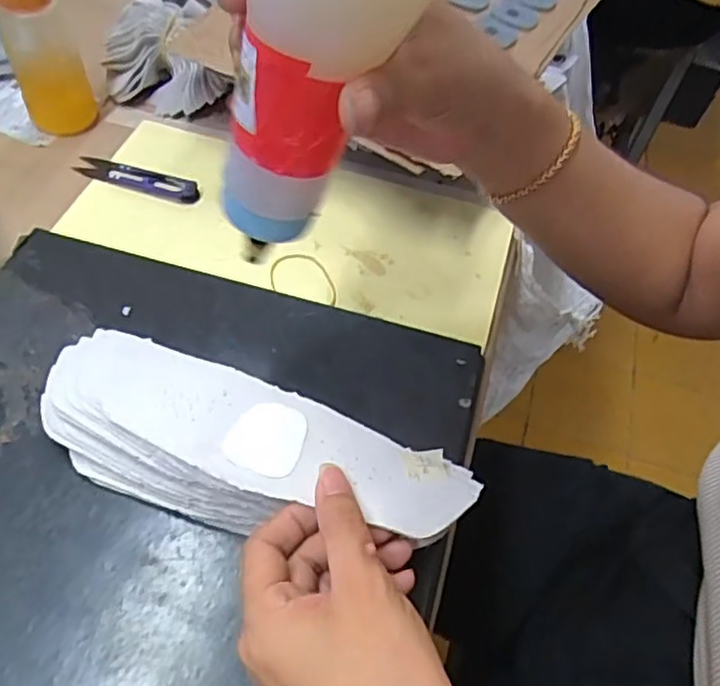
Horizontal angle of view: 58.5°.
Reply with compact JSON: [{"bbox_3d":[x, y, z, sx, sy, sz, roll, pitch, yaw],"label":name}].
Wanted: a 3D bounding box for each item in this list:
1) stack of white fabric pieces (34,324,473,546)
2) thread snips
[{"bbox_3d":[-0.059,0.049,0.318,0.224,0.041,0.074,14,58,10],"label":"stack of white fabric pieces"},{"bbox_3d":[-0.170,-0.127,0.493,0.098,0.007,0.022,16,55,6],"label":"thread snips"}]

